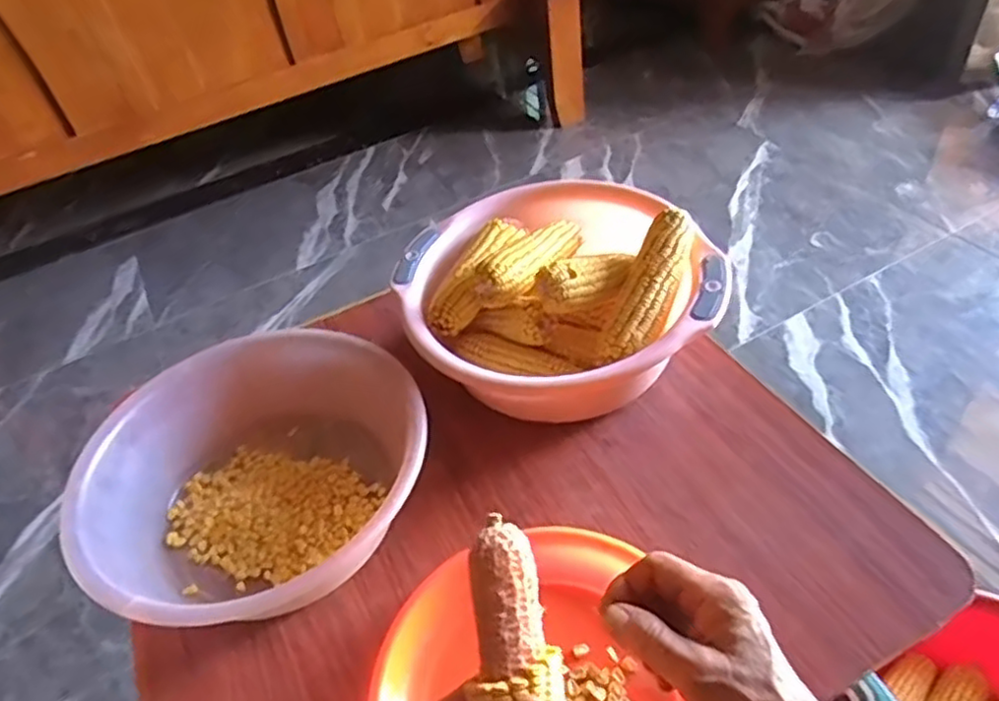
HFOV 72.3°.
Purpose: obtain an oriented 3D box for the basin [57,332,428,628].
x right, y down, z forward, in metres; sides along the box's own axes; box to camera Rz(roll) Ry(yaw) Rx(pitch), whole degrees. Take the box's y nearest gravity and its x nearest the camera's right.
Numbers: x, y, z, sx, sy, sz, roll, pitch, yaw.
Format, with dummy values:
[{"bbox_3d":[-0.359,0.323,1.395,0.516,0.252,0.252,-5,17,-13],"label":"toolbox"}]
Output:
[{"bbox_3d":[-0.204,0.106,0.588,0.271,0.106,0.240,-24,46,-13],"label":"basin"}]

